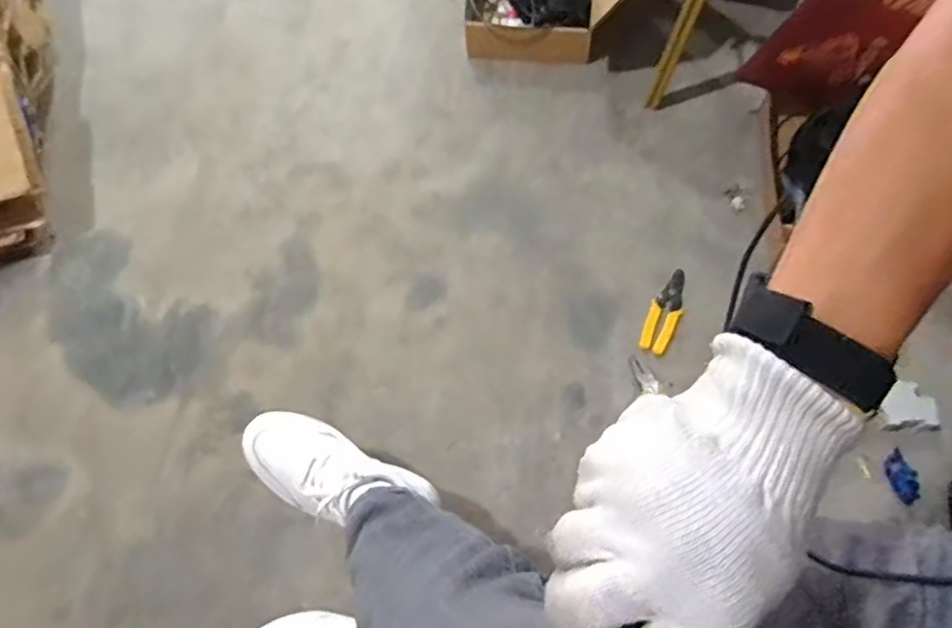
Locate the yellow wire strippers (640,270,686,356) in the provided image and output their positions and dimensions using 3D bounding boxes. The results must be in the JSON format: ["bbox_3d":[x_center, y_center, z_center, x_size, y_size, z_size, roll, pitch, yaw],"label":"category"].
[{"bbox_3d":[0.323,-0.011,1.083,0.050,0.015,0.169,19,65,10],"label":"yellow wire strippers"}]

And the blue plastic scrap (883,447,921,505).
[{"bbox_3d":[0.626,0.239,0.936,0.039,0.007,0.075,-13,64,-5],"label":"blue plastic scrap"}]

